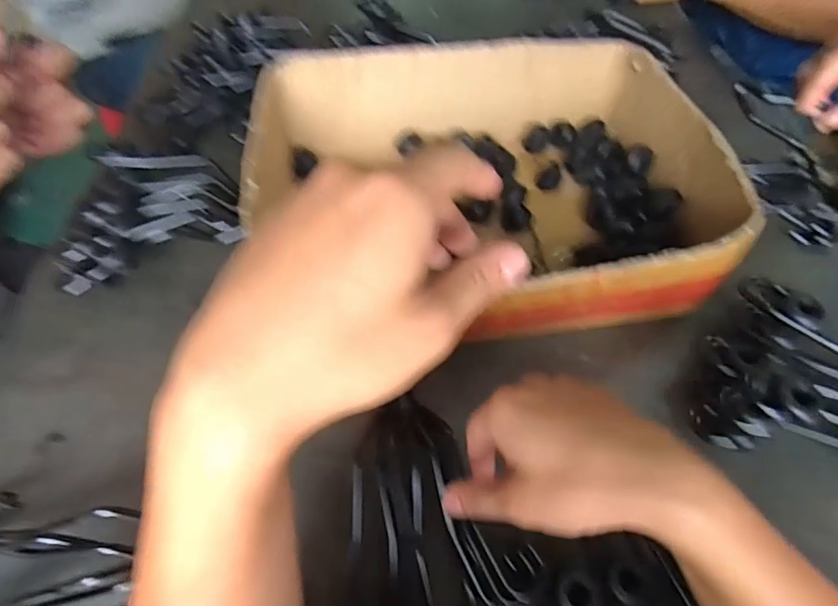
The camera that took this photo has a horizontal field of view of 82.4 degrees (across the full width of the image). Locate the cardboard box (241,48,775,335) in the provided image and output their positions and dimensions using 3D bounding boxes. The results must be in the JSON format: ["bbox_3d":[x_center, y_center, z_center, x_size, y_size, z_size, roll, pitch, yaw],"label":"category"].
[{"bbox_3d":[0.076,-0.121,0.502,0.408,0.130,0.331,-9,56,-6],"label":"cardboard box"}]

